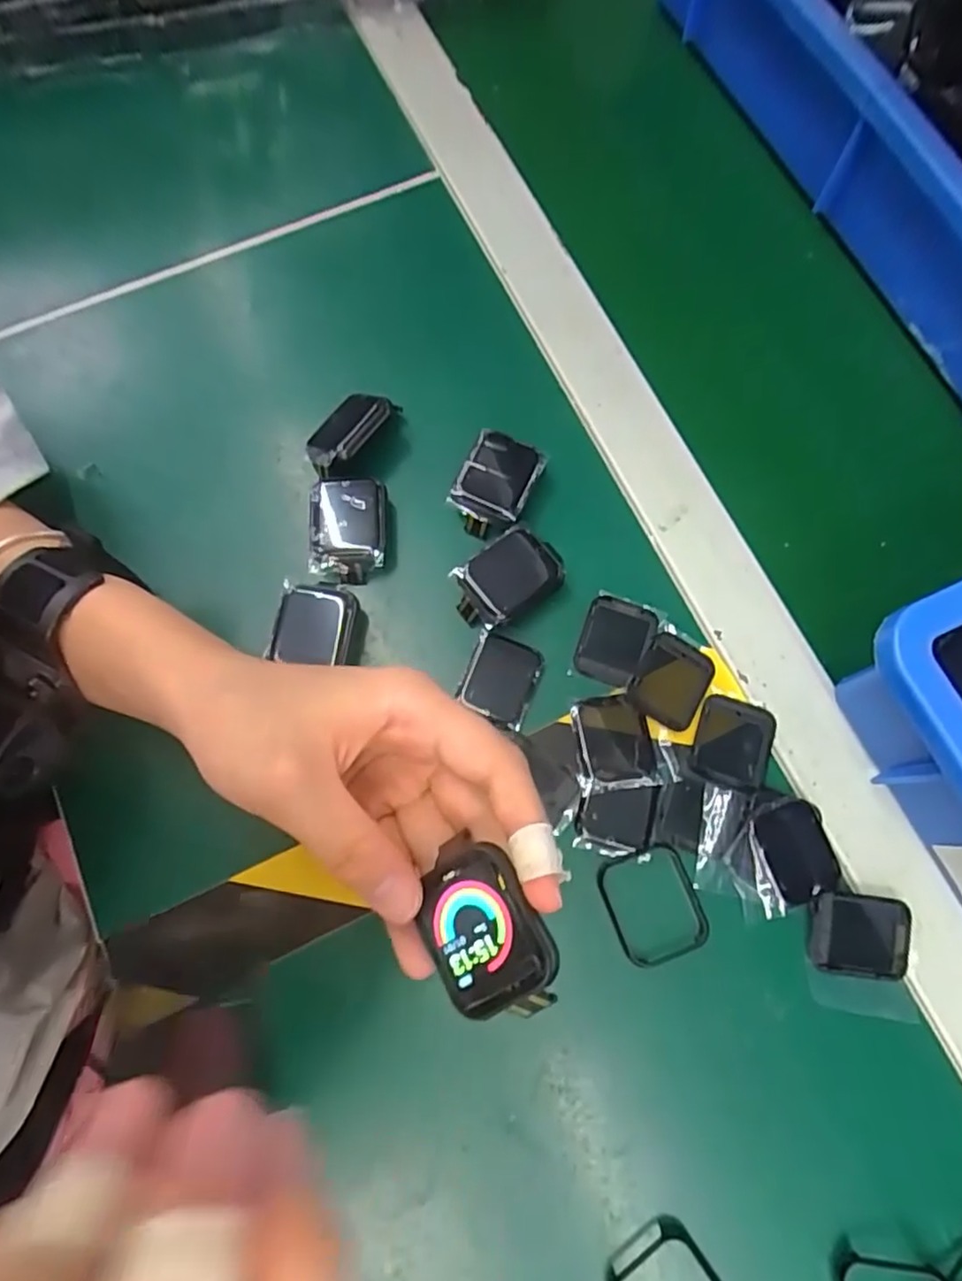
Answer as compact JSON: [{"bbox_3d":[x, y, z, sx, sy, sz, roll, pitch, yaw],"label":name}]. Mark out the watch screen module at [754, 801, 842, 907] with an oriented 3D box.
[{"bbox_3d":[0.134,0.089,0.280,0.029,0.006,0.038,-20,75,-4],"label":"watch screen module"}]

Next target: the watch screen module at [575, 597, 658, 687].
[{"bbox_3d":[0.062,0.000,0.307,0.031,0.004,0.040,20,76,6],"label":"watch screen module"}]

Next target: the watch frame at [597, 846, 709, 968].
[{"bbox_3d":[0.072,0.112,0.278,0.037,0.005,0.044,-19,75,-4],"label":"watch frame"}]

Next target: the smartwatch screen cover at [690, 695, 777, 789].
[{"bbox_3d":[0.113,0.046,0.295,0.031,0.004,0.040,19,76,6],"label":"smartwatch screen cover"}]

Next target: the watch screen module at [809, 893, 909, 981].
[{"bbox_3d":[0.158,0.123,0.274,0.041,0.007,0.032,6,75,3],"label":"watch screen module"}]

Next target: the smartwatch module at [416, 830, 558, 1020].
[{"bbox_3d":[0.003,0.086,0.194,0.034,0.012,0.045,-28,73,13],"label":"smartwatch module"}]

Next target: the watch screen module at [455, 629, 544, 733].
[{"bbox_3d":[0.009,0.018,0.304,0.032,0.004,0.038,21,76,7],"label":"watch screen module"}]

